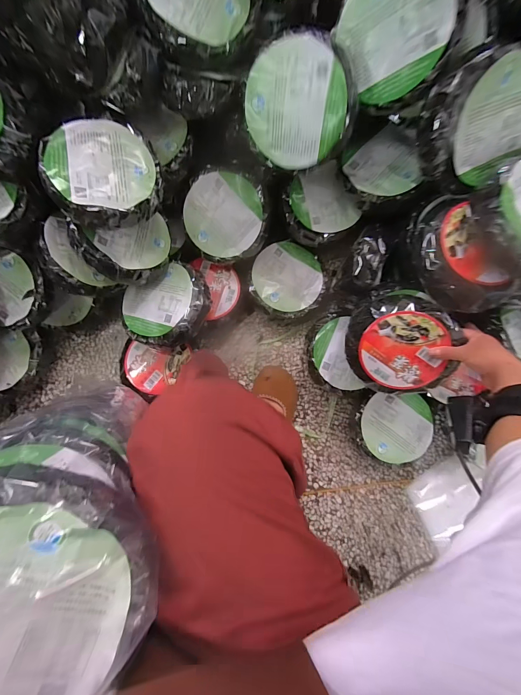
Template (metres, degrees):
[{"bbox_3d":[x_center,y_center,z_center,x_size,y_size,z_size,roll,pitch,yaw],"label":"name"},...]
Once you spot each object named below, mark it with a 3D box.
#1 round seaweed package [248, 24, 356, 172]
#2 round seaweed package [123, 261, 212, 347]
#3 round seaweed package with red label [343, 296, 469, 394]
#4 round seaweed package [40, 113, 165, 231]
[{"bbox_3d":[0.058,-0.359,0.473,0.158,0.158,0.024,8,43,19],"label":"round seaweed package"},{"bbox_3d":[-0.178,-0.078,0.600,0.167,0.044,0.145,-31,85,-5],"label":"round seaweed package"},{"bbox_3d":[0.241,-0.002,0.548,0.174,0.037,0.166,5,113,13],"label":"round seaweed package with red label"},{"bbox_3d":[-0.245,-0.269,0.505,0.165,0.060,0.159,-38,95,-21],"label":"round seaweed package"}]

